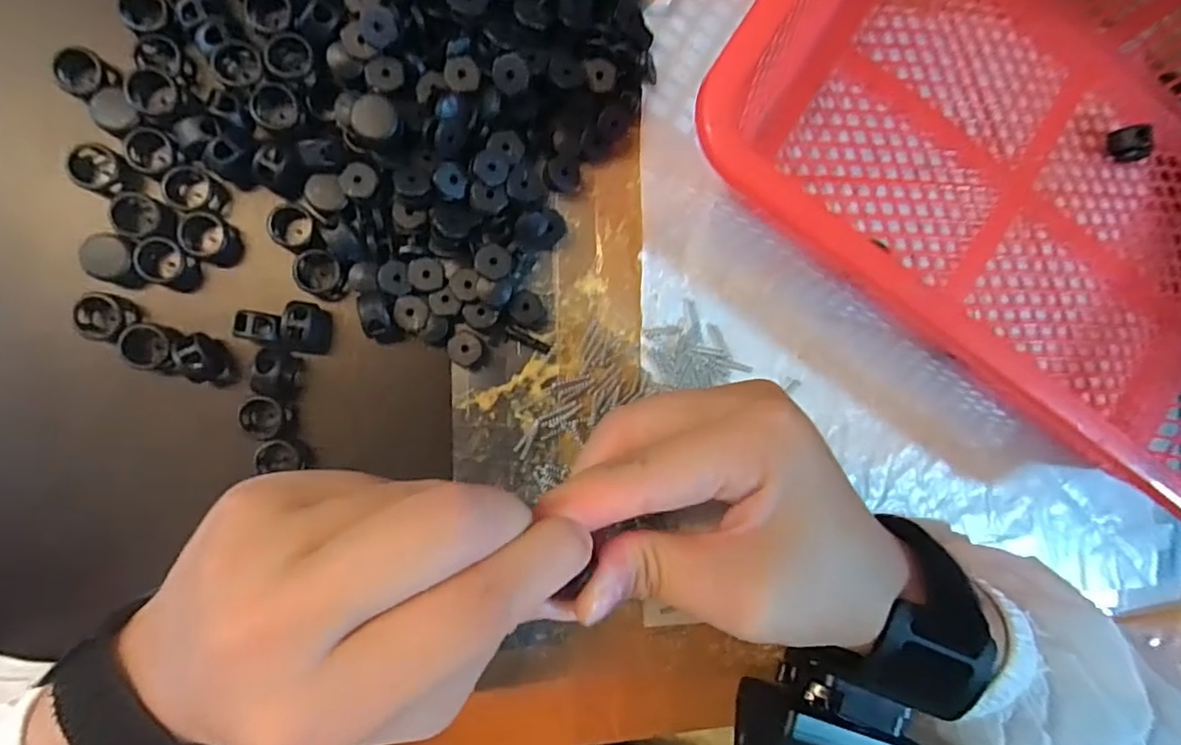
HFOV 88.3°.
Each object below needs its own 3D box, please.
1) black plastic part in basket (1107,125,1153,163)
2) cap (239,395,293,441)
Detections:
[{"bbox_3d":[0.249,-0.106,0.283,0.007,0.018,0.015,-9,92,-9],"label":"black plastic part in basket"},{"bbox_3d":[-0.122,0.017,0.230,0.016,0.012,0.016,0,91,-10],"label":"cap"}]

